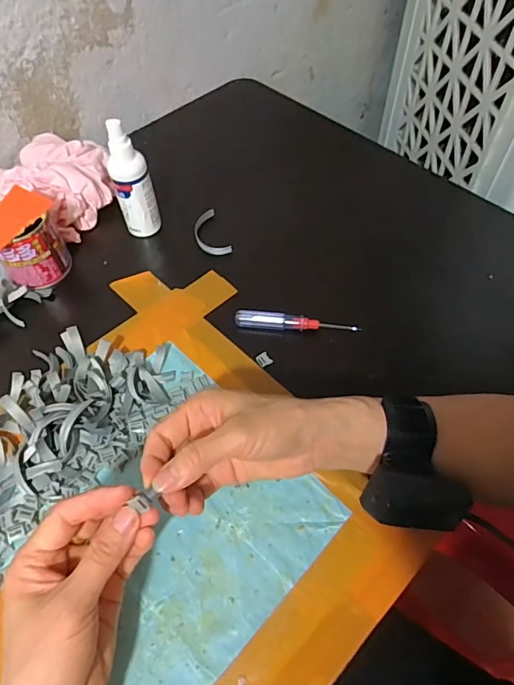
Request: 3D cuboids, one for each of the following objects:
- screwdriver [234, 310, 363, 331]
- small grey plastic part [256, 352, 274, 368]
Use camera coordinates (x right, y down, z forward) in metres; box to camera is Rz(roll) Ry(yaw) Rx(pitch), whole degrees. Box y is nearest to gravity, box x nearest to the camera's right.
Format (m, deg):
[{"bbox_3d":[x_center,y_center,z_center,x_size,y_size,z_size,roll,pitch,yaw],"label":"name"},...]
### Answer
[{"bbox_3d":[0.038,-0.020,0.451,0.119,0.016,0.014,7,57,7],"label":"screwdriver"},{"bbox_3d":[0.007,0.016,0.439,0.013,0.006,0.014,-29,60,-16],"label":"small grey plastic part"}]

